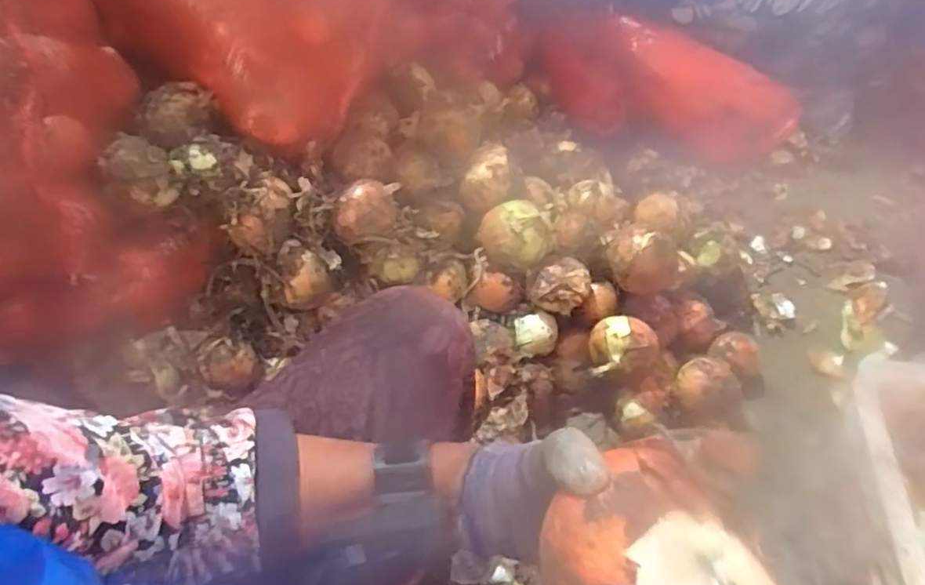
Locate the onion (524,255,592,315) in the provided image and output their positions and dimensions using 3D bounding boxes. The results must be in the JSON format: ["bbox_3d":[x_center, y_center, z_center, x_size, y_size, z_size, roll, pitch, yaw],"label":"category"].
[{"bbox_3d":[0.133,-0.011,0.855,0.086,0.062,0.073,14,52,14],"label":"onion"}]

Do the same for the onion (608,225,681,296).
[{"bbox_3d":[0.247,-0.043,0.853,0.101,0.084,0.076,26,56,22],"label":"onion"}]

